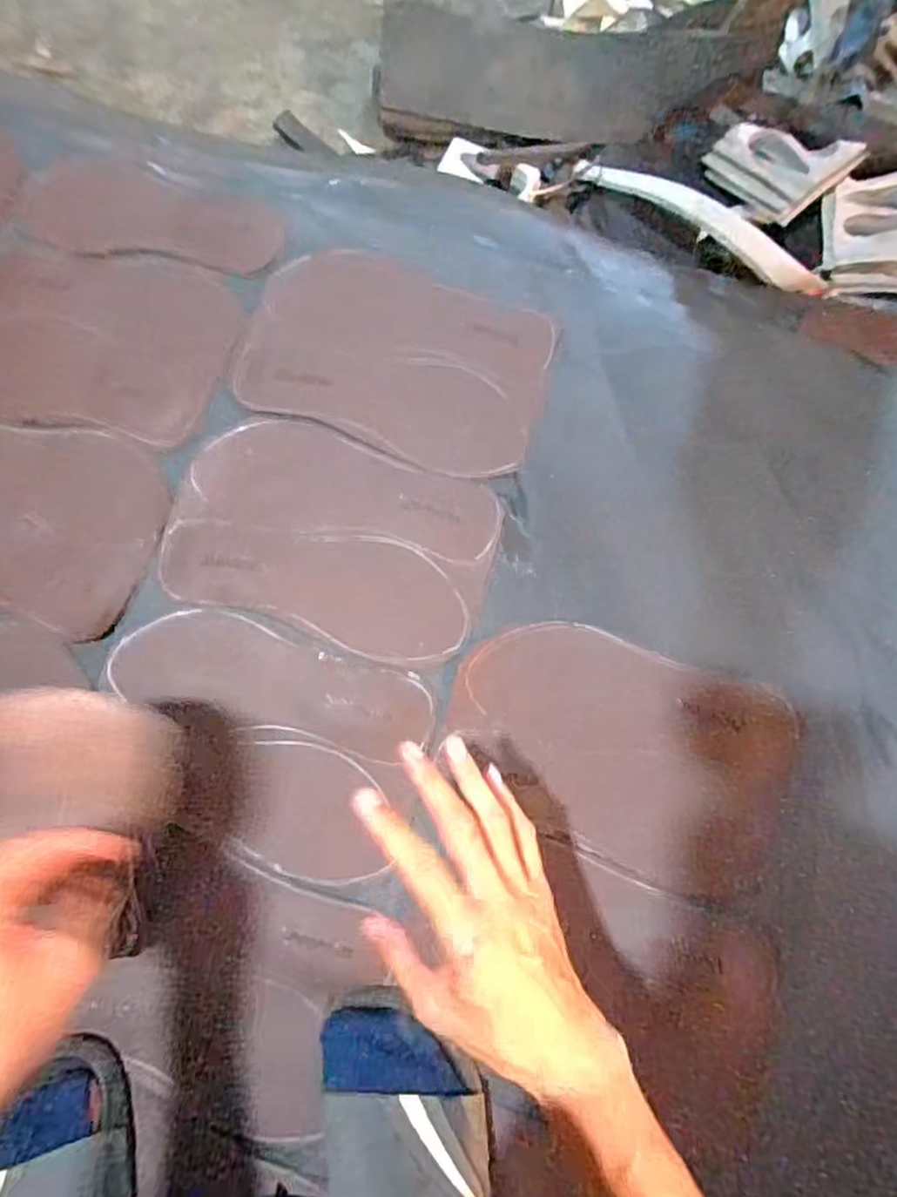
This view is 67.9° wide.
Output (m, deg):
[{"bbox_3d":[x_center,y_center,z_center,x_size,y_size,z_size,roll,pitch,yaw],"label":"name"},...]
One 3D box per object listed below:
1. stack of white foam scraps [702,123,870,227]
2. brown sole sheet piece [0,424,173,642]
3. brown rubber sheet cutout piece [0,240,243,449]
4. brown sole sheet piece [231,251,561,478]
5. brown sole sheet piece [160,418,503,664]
[{"bbox_3d":[0.338,-0.445,0.674,0.123,0.042,0.116,-39,83,-7],"label":"stack of white foam scraps"},{"bbox_3d":[-0.368,-0.066,0.557,0.258,0.021,0.164,12,80,1],"label":"brown sole sheet piece"},{"bbox_3d":[-0.328,-0.233,0.600,0.279,0.014,0.170,14,81,12],"label":"brown rubber sheet cutout piece"},{"bbox_3d":[-0.043,-0.208,0.579,0.256,0.004,0.162,20,80,2],"label":"brown sole sheet piece"},{"bbox_3d":[-0.094,-0.051,0.551,0.259,0.004,0.161,17,80,2],"label":"brown sole sheet piece"}]

